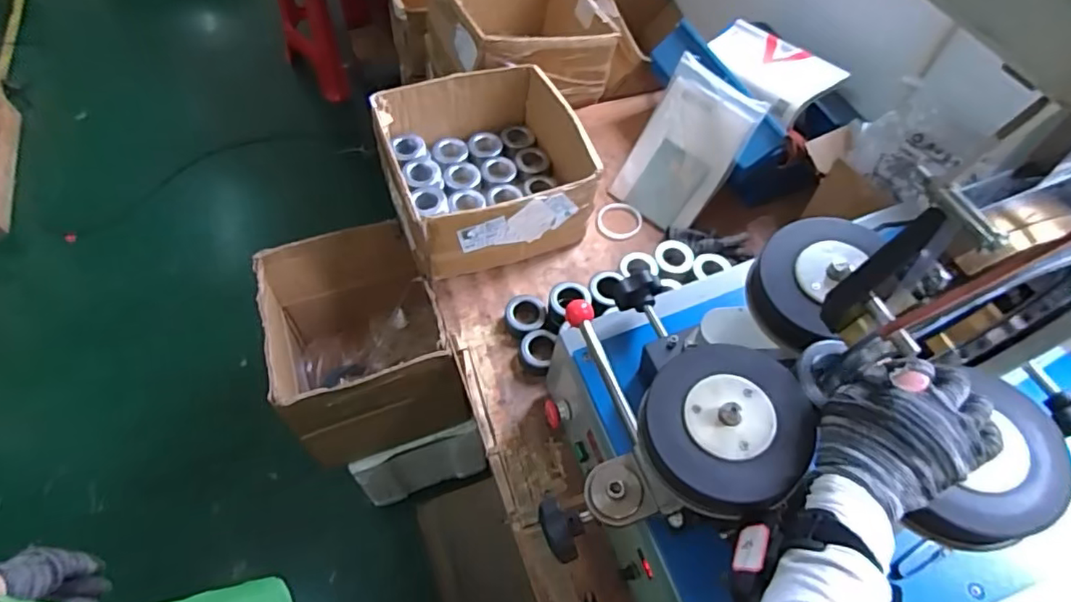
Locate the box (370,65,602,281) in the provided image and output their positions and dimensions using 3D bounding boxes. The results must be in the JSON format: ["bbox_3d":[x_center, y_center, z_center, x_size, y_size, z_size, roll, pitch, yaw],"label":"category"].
[{"bbox_3d":[-0.089,-0.243,1.068,0.347,0.168,0.335,-17,60,-14],"label":"box"}]

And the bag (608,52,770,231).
[{"bbox_3d":[0.274,-0.284,1.090,0.196,0.276,0.026,44,26,26],"label":"bag"}]

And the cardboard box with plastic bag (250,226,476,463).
[{"bbox_3d":[-0.339,0.093,1.163,0.291,0.375,0.341,-16,59,-13],"label":"cardboard box with plastic bag"}]

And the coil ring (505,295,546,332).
[{"bbox_3d":[-0.017,0.026,0.992,0.068,0.036,0.069,1,57,-2],"label":"coil ring"}]

